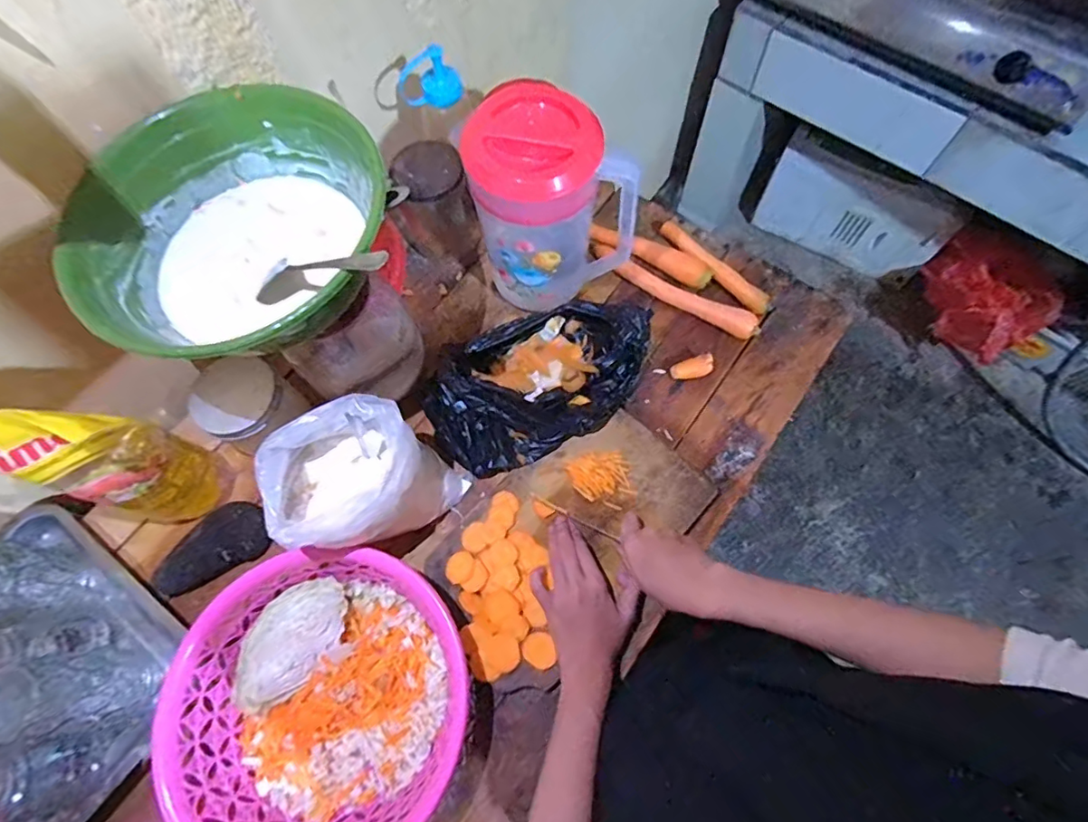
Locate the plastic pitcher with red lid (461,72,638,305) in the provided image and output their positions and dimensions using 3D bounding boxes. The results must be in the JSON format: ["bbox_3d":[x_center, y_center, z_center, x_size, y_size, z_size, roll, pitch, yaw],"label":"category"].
[{"bbox_3d":[0.007,-0.210,0.591,0.150,0.223,0.107,-21,70,-6],"label":"plastic pitcher with red lid"}]

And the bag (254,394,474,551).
[{"bbox_3d":[-0.173,0.063,0.532,0.145,0.145,0.109,-38,72,-11],"label":"bag"}]

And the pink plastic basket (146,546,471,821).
[{"bbox_3d":[-0.199,0.264,0.510,0.252,0.090,0.241,-2,69,2],"label":"pink plastic basket"}]

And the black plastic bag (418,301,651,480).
[{"bbox_3d":[-0.007,-0.042,0.618,0.252,0.060,0.157,-25,70,-7],"label":"black plastic bag"}]

